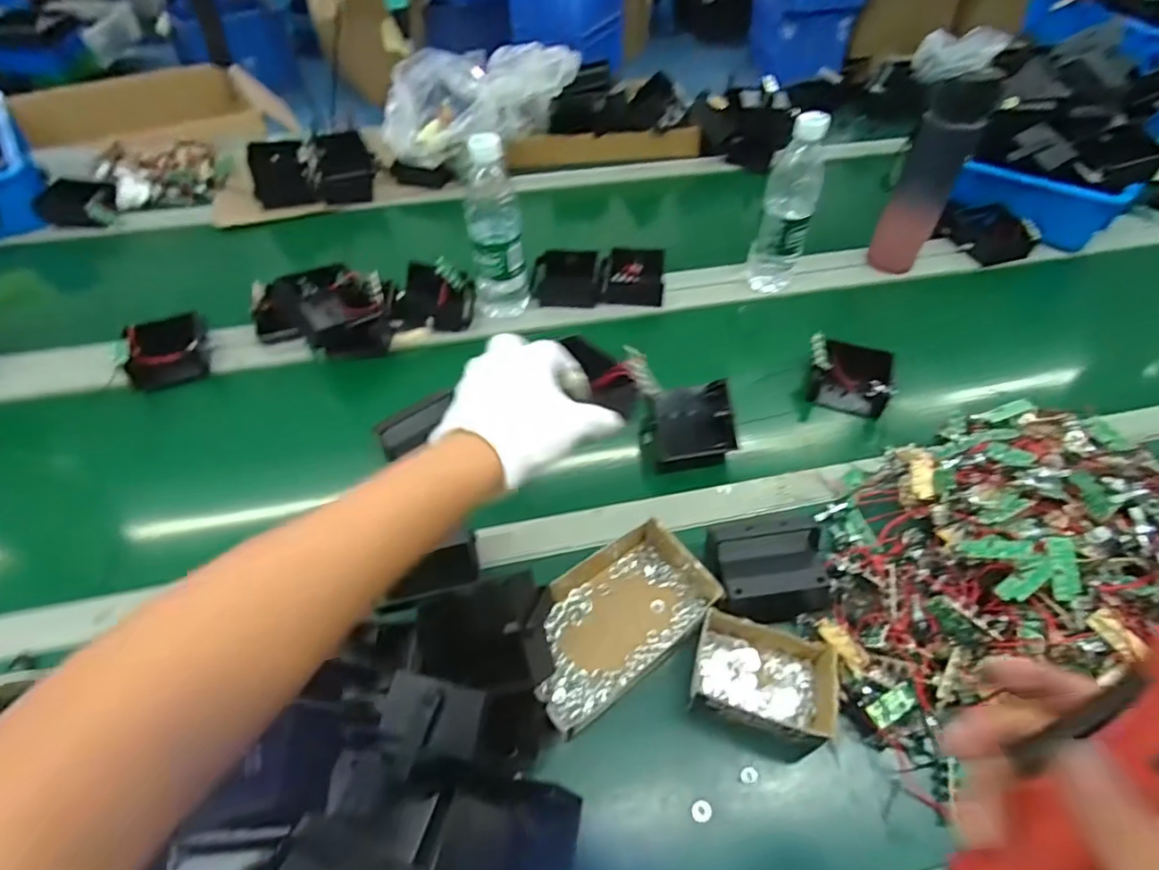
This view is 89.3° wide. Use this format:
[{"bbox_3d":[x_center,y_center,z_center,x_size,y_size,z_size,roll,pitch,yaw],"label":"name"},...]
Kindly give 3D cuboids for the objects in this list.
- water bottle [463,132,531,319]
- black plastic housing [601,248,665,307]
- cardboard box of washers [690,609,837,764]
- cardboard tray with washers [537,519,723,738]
[{"bbox_3d":[-0.102,-0.245,0.728,0.067,0.216,0.059,-7,50,-6],"label":"water bottle"},{"bbox_3d":[0.078,-0.228,0.839,0.084,0.031,0.100,6,50,5],"label":"black plastic housing"},{"bbox_3d":[0.148,0.195,0.473,0.109,0.046,0.090,10,50,8],"label":"cardboard box of washers"},{"bbox_3d":[0.026,0.156,0.513,0.180,0.034,0.113,-31,56,-24],"label":"cardboard tray with washers"}]

